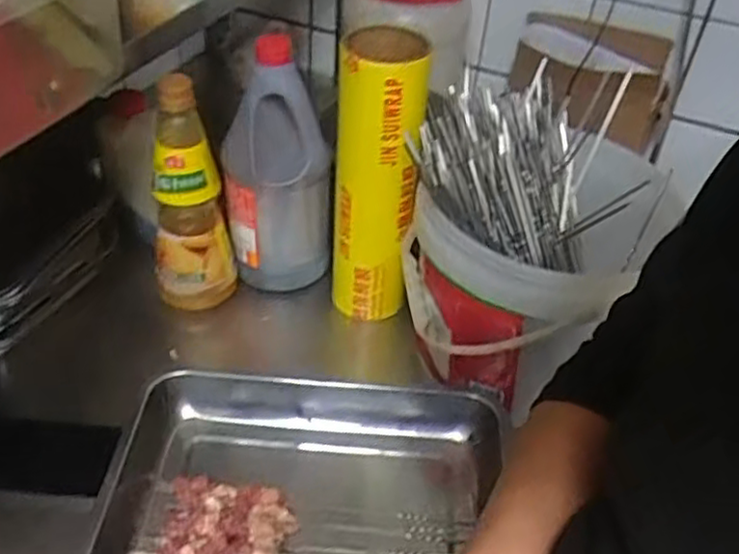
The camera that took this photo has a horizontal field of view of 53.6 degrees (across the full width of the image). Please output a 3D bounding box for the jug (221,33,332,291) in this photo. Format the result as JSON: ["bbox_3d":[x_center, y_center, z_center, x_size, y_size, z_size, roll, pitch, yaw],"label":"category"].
[{"bbox_3d":[-0.102,-0.121,0.815,0.115,0.270,0.105,-2,43,-8],"label":"jug"}]

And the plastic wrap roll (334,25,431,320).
[{"bbox_3d":[0.006,-0.097,0.775,0.079,0.314,0.080,3,42,-3],"label":"plastic wrap roll"}]

